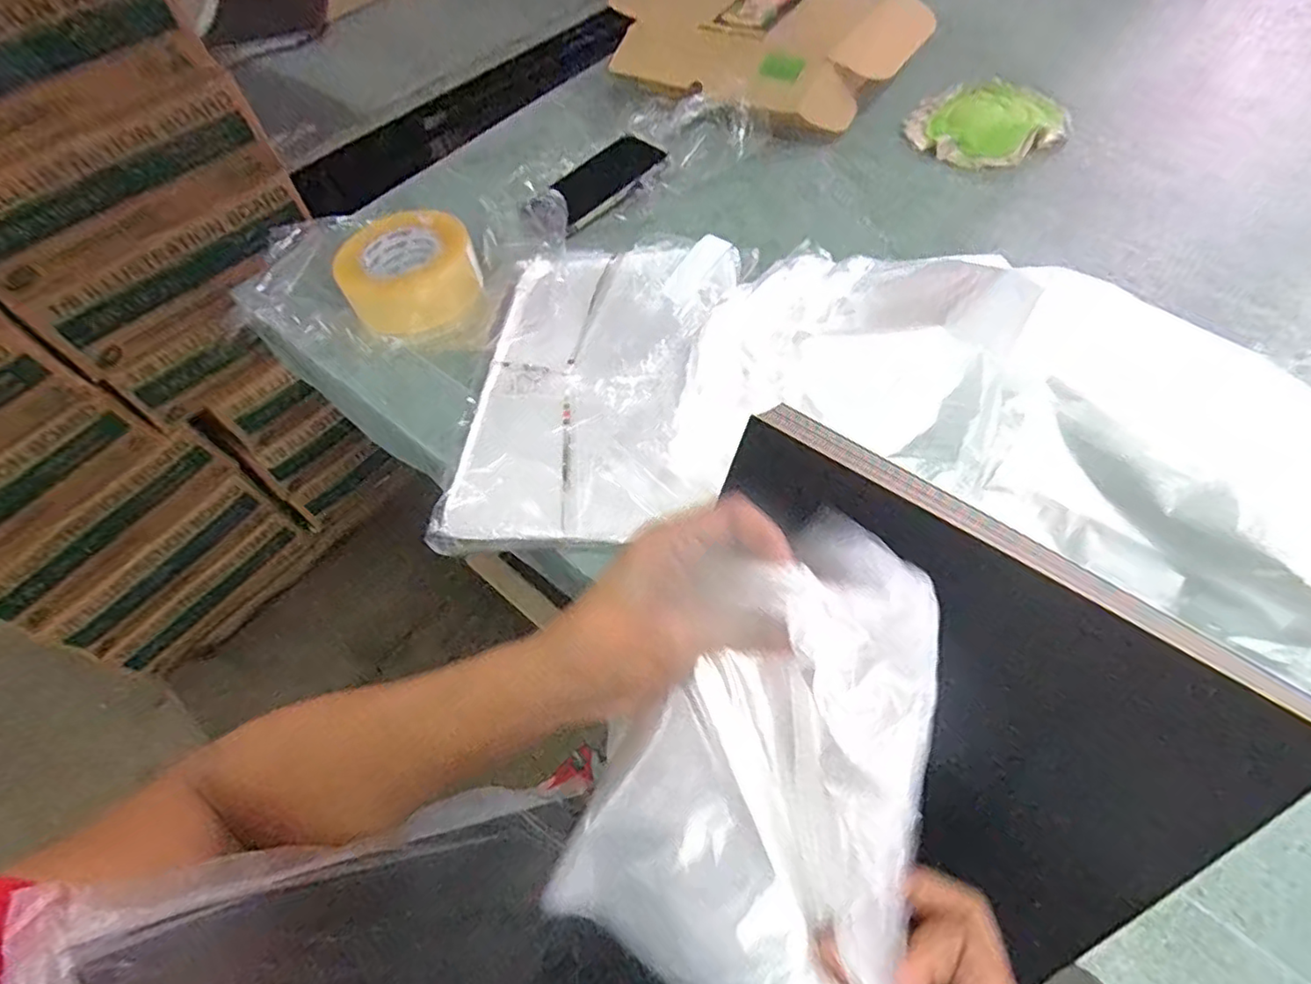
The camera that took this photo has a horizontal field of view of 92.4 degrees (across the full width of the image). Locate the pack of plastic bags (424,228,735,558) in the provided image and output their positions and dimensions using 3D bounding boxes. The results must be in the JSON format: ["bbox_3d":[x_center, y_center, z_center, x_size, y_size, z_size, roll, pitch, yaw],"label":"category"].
[{"bbox_3d":[-0.051,-0.106,0.531,0.197,0.027,0.326,6,57,9],"label":"pack of plastic bags"}]

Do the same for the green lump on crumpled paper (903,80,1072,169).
[{"bbox_3d":[0.387,-0.432,0.728,0.164,0.018,0.183,24,61,20],"label":"green lump on crumpled paper"}]

